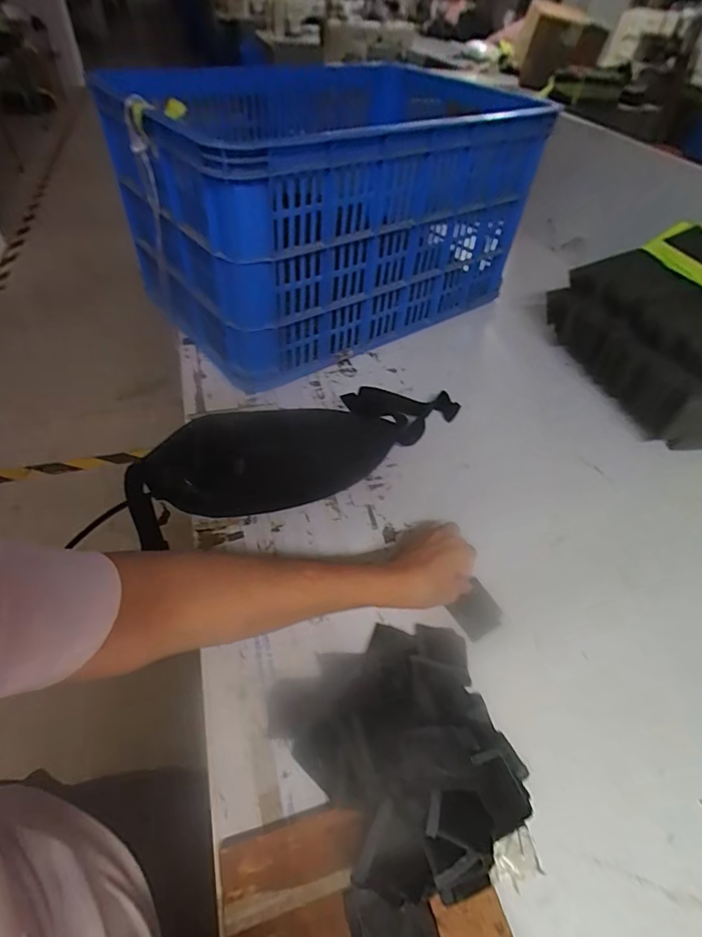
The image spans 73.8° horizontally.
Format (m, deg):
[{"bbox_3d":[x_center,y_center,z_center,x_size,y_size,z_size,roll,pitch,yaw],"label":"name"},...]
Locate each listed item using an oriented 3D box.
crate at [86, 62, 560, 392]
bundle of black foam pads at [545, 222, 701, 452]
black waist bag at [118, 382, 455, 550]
[{"bbox_3d":[-0.038,-0.423,0.778,0.558,0.311,0.393,-29,55,-28],"label":"crate"},{"bbox_3d":[0.498,-0.189,0.696,0.229,0.189,0.379,-7,47,-11],"label":"bundle of black foam pads"},{"bbox_3d":[-0.039,-0.028,0.564,0.427,0.090,0.119,-19,51,-22],"label":"black waist bag"}]

